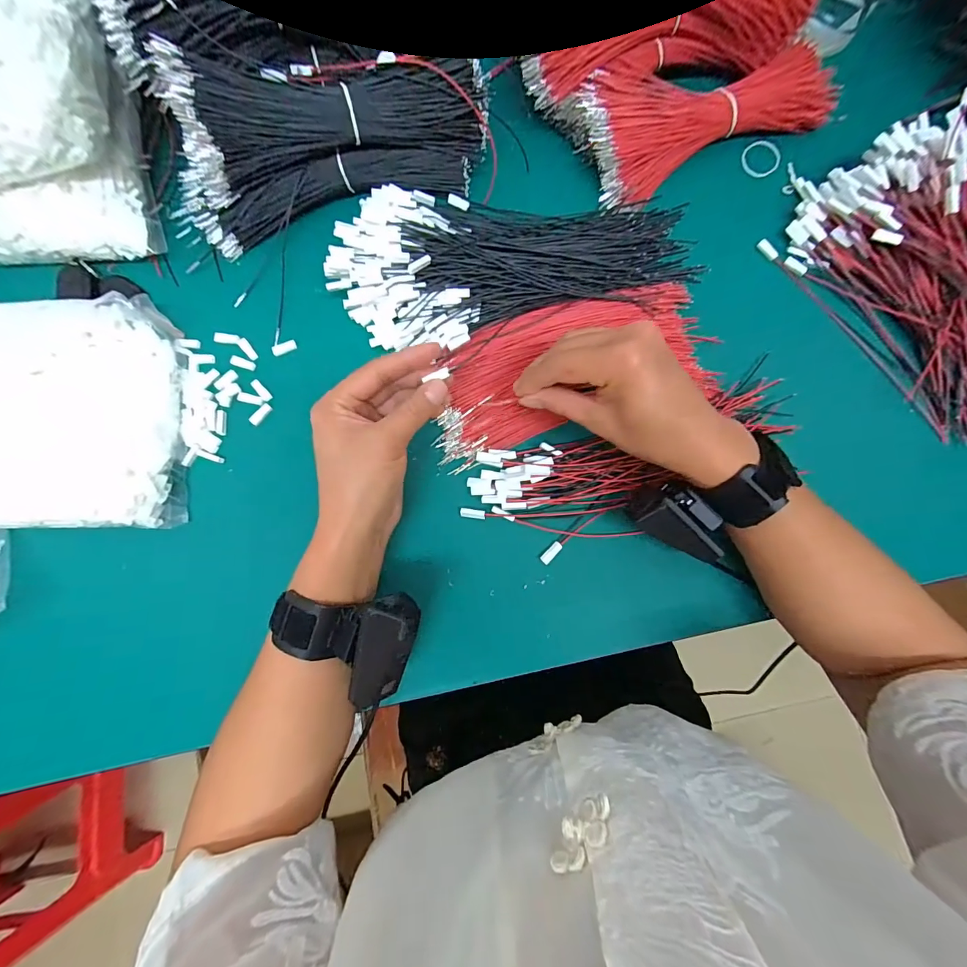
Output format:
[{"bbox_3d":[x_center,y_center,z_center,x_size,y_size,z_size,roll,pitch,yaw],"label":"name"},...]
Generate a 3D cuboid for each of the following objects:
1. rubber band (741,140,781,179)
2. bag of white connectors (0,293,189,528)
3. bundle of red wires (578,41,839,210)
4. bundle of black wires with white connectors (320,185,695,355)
[{"bbox_3d":[0.255,-0.298,0.376,0.033,0.004,0.036,0,82,0],"label":"rubber band"},{"bbox_3d":[-0.357,-0.050,0.311,0.232,0.051,0.175,-4,82,-1],"label":"bag of white connectors"},{"bbox_3d":[0.195,-0.321,0.360,0.215,0.029,0.099,-15,82,-3],"label":"bundle of red wires"},{"bbox_3d":[0.025,-0.201,0.343,0.304,0.039,0.146,-12,82,-2],"label":"bundle of black wires with white connectors"}]

